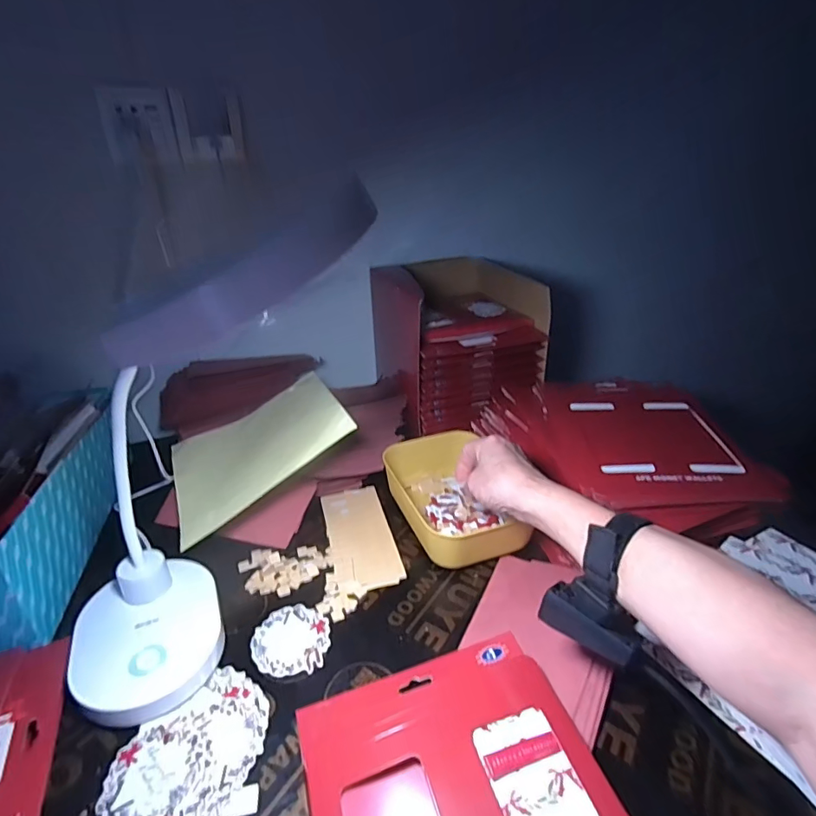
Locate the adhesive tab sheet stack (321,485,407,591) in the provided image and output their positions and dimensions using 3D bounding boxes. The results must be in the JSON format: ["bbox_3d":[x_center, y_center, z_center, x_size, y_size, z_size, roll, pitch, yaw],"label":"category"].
[{"bbox_3d":[-0.056,0.144,0.557,0.070,0.004,0.159,-9,28,-13],"label":"adhesive tab sheet stack"}]

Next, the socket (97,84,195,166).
[{"bbox_3d":[-0.328,-0.356,0.610,0.096,0.082,0.007,-14,29,-22],"label":"socket"}]

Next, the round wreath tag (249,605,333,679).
[{"bbox_3d":[-0.107,0.211,0.443,0.068,0.004,0.069,-2,27,1],"label":"round wreath tag"}]

